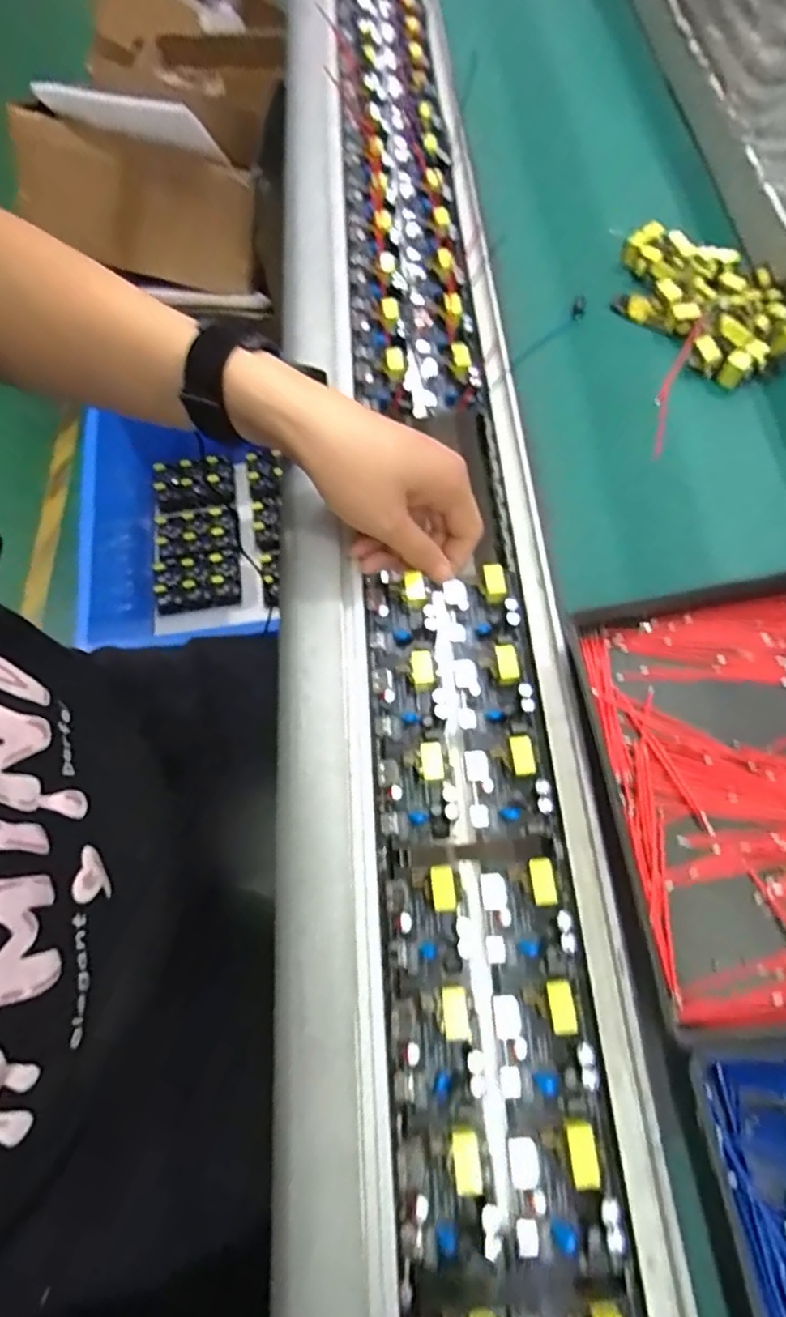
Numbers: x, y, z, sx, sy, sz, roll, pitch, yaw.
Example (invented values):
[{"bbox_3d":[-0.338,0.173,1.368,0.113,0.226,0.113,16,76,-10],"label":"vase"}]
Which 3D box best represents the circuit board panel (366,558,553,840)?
[{"bbox_3d":[0.033,0.020,0.335,0.085,0.019,0.148,-5,66,-1],"label":"circuit board panel"}]

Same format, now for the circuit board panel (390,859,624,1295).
[{"bbox_3d":[0.043,0.171,0.267,0.080,0.018,0.157,-4,66,0],"label":"circuit board panel"}]

